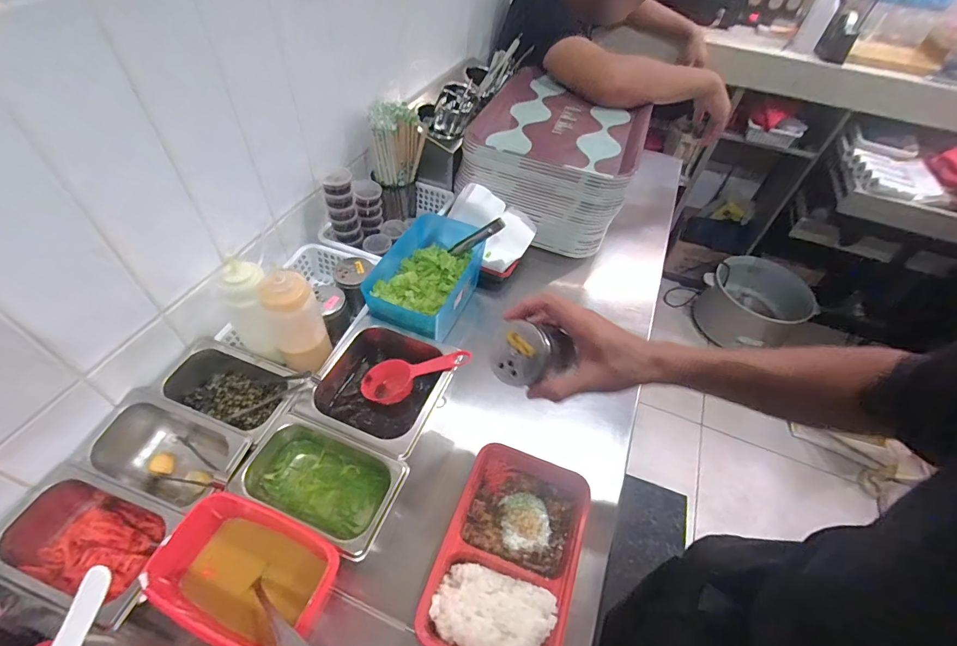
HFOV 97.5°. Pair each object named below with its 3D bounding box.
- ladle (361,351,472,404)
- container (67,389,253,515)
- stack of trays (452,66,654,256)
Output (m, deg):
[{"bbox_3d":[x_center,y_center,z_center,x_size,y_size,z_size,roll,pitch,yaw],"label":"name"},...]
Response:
[{"bbox_3d":[-0.086,0.069,0.579,0.151,0.028,0.059,-18,49,11],"label":"ladle"},{"bbox_3d":[-0.354,0.161,0.491,0.175,0.075,0.099,17,50,9],"label":"container"},{"bbox_3d":[0.170,-0.358,0.885,0.303,0.154,0.420,21,51,12],"label":"stack of trays"}]

